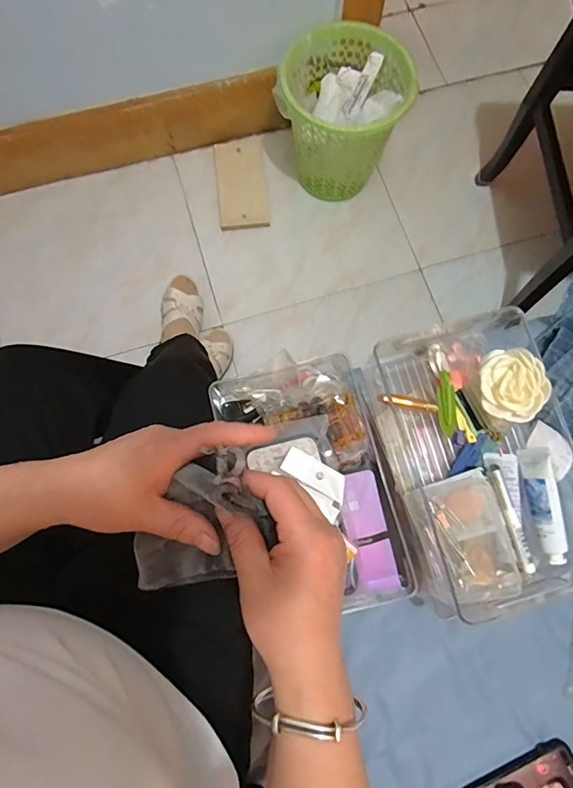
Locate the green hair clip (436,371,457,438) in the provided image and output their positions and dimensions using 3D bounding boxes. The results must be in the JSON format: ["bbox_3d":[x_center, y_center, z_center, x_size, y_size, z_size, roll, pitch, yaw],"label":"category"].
[{"bbox_3d":[0.164,0.011,0.455,0.018,0.012,0.067,-3,88,-2],"label":"green hair clip"}]

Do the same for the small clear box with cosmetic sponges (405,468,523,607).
[{"bbox_3d":[0.175,0.141,0.424,0.069,0.031,0.119,-20,77,-6],"label":"small clear box with cosmetic sponges"}]

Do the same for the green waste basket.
[{"bbox_3d":[0.118,-0.601,0.990,0.262,0.267,0.258,0,76,-1],"label":"green waste basket"}]

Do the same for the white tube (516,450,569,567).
[{"bbox_3d":[0.251,0.108,0.426,0.019,0.026,0.109,-8,76,-3],"label":"white tube"}]

